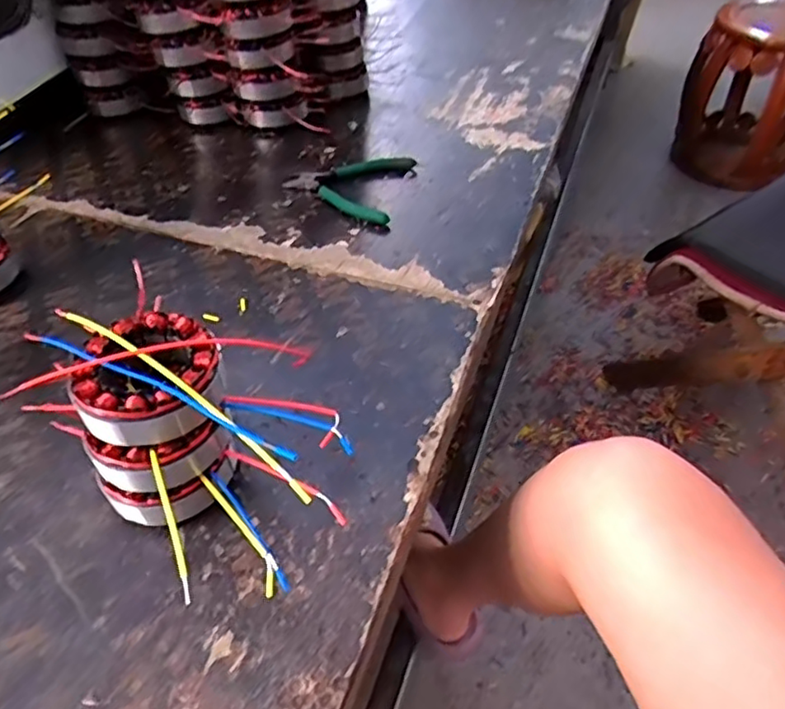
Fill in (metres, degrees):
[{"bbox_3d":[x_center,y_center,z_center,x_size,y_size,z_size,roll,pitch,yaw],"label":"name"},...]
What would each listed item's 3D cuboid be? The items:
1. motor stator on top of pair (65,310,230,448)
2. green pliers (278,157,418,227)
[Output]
[{"bbox_3d":[-0.145,0.013,0.385,0.087,0.036,0.084,-1,47,1],"label":"motor stator on top of pair"},{"bbox_3d":[-0.030,-0.200,0.715,0.142,0.011,0.121,31,55,27],"label":"green pliers"}]

